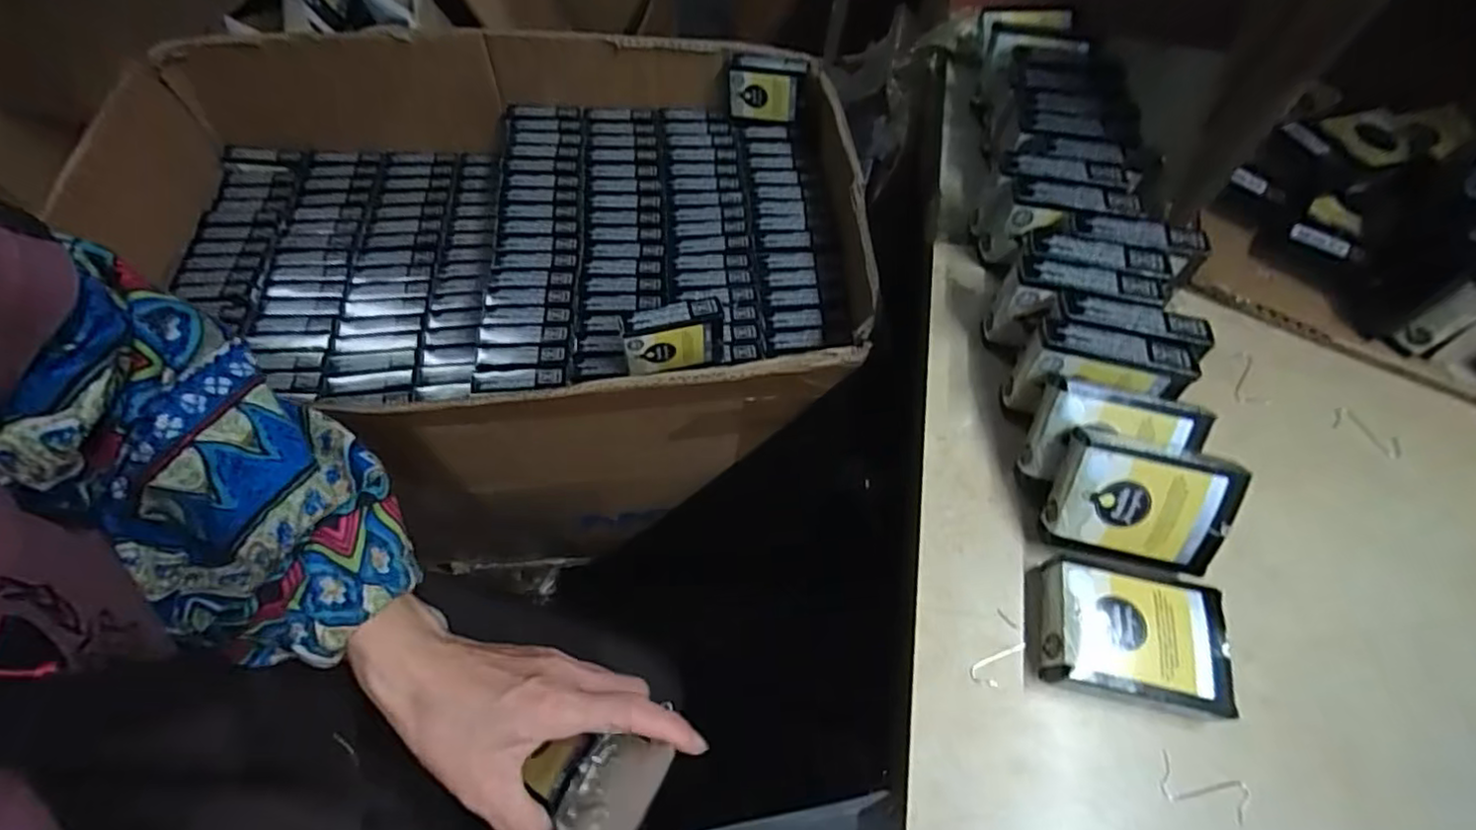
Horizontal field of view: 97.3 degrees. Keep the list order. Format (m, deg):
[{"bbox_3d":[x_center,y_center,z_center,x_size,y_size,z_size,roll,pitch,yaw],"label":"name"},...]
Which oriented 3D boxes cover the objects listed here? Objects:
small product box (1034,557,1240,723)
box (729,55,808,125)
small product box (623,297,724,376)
[{"bbox_3d":[0.176,0.100,0.293,0.076,0.022,0.056,12,60,4],"label":"small product box"},{"bbox_3d":[0.025,-0.306,0.612,0.067,0.054,0.024,4,60,0],"label":"box"},{"bbox_3d":[-0.046,-0.053,0.471,0.070,0.060,0.021,-12,61,-9],"label":"small product box"}]

